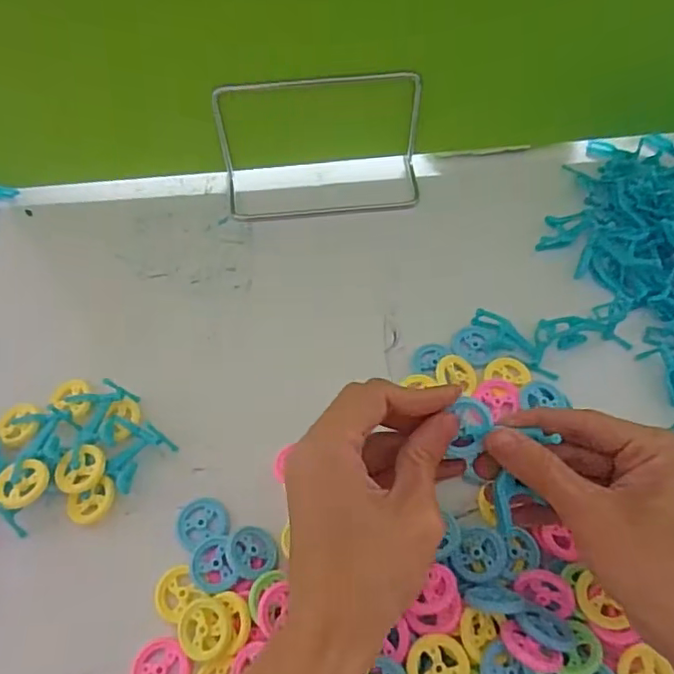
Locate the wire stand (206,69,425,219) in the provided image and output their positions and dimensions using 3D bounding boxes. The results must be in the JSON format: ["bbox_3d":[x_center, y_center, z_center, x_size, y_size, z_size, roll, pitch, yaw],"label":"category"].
[{"bbox_3d":[-0.011,-0.139,0.438,0.162,0.085,0.049,-5,59,0],"label":"wire stand"}]

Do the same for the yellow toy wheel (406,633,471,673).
[{"bbox_3d":[0.048,0.158,0.282,0.029,0.004,0.029,-1,59,2],"label":"yellow toy wheel"}]

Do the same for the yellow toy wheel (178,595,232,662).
[{"bbox_3d":[-0.068,0.151,0.308,0.028,0.010,0.030,-1,59,2],"label":"yellow toy wheel"}]

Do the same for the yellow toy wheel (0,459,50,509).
[{"bbox_3d":[-0.178,0.084,0.337,0.027,0.009,0.026,-1,59,2],"label":"yellow toy wheel"}]

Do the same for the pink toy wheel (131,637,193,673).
[{"bbox_3d":[-0.089,0.170,0.303,0.030,0.008,0.029,-4,59,0],"label":"pink toy wheel"}]

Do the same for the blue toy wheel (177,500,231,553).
[{"bbox_3d":[-0.077,0.106,0.338,0.029,0.005,0.028,-1,59,2],"label":"blue toy wheel"}]

